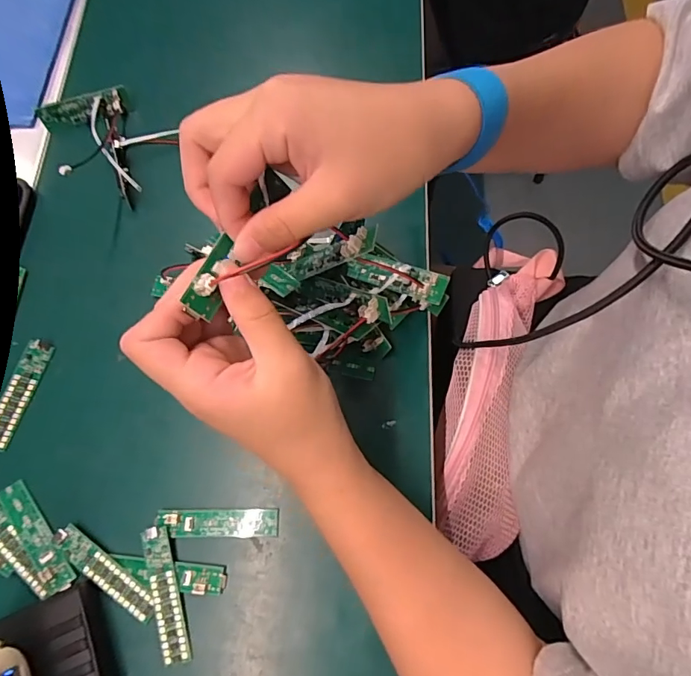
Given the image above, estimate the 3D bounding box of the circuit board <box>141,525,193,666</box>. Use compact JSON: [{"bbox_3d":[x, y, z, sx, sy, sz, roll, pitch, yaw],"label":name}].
[{"bbox_3d":[-0.118,0.166,0.296,0.017,0.008,0.082,-17,72,-5],"label":"circuit board"}]

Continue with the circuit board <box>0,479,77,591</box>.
[{"bbox_3d":[-0.213,0.135,0.313,0.018,0.004,0.082,-42,75,-12],"label":"circuit board"}]

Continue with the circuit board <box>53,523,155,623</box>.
[{"bbox_3d":[-0.161,0.156,0.303,0.084,0.004,0.019,33,75,11],"label":"circuit board"}]

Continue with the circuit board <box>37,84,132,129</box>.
[{"bbox_3d":[-0.238,-0.208,0.414,0.080,0.022,0.012,-14,39,0],"label":"circuit board"}]

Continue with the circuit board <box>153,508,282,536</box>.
[{"bbox_3d":[-0.087,0.126,0.310,0.082,0.005,0.018,-1,71,1],"label":"circuit board"}]

